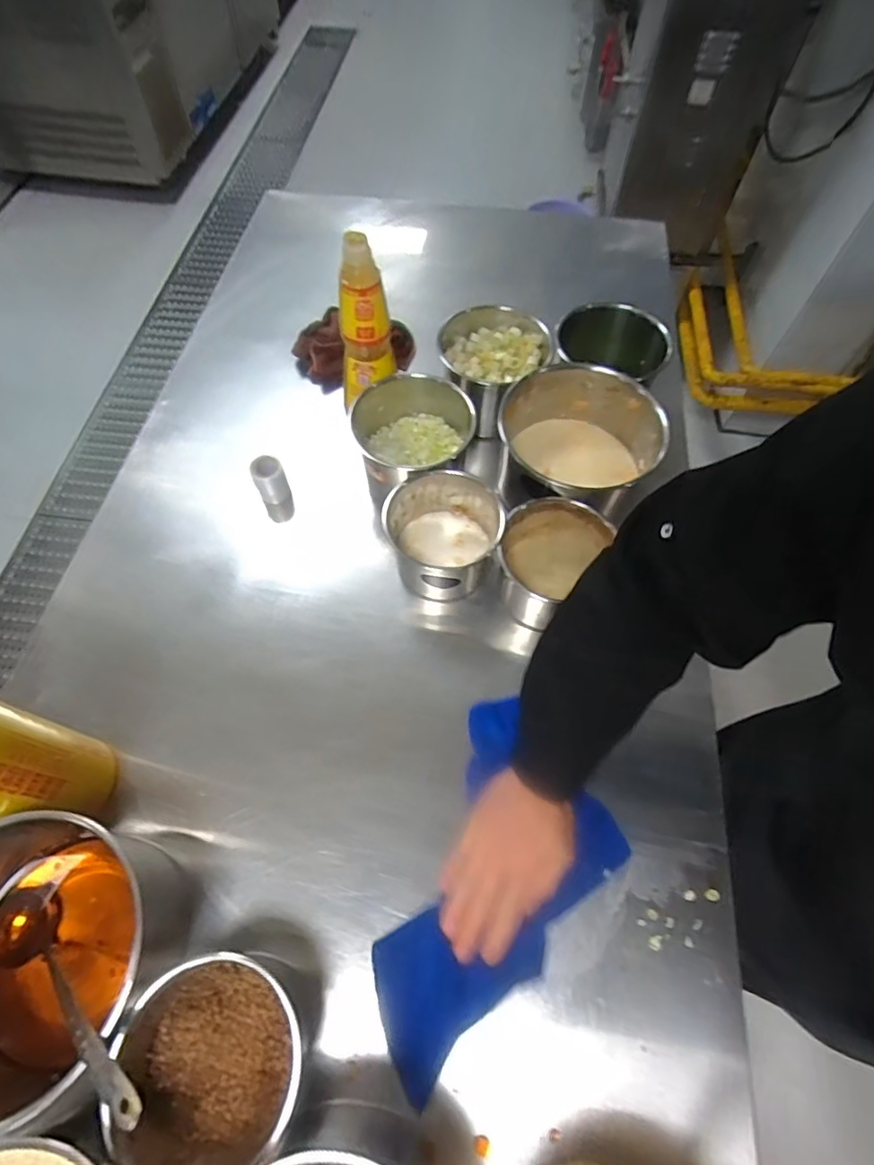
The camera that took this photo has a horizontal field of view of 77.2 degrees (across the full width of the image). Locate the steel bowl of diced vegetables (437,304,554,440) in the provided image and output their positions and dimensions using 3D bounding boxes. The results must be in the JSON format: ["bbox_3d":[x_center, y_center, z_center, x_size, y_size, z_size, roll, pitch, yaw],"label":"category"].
[{"bbox_3d":[0.076,-0.285,0.759,0.150,0.089,0.178,1,62,0],"label":"steel bowl of diced vegetables"}]

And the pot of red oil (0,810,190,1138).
[{"bbox_3d":[-0.308,0.298,0.436,0.174,0.146,0.170,0,62,-1],"label":"pot of red oil"}]

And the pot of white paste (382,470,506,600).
[{"bbox_3d":[0.006,-0.056,0.656,0.125,0.097,0.122,0,62,-1],"label":"pot of white paste"}]

